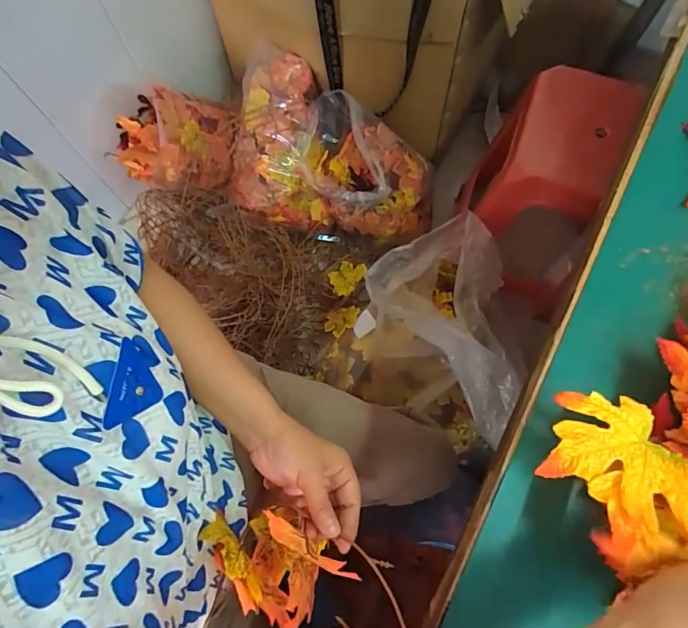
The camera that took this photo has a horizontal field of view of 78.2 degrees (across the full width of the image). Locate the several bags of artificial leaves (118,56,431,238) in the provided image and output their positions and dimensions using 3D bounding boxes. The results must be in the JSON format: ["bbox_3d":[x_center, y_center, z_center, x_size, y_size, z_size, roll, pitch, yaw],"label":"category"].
[{"bbox_3d":[-0.134,-0.397,1.033,0.719,0.239,0.293,13,73,3],"label":"several bags of artificial leaves"}]

